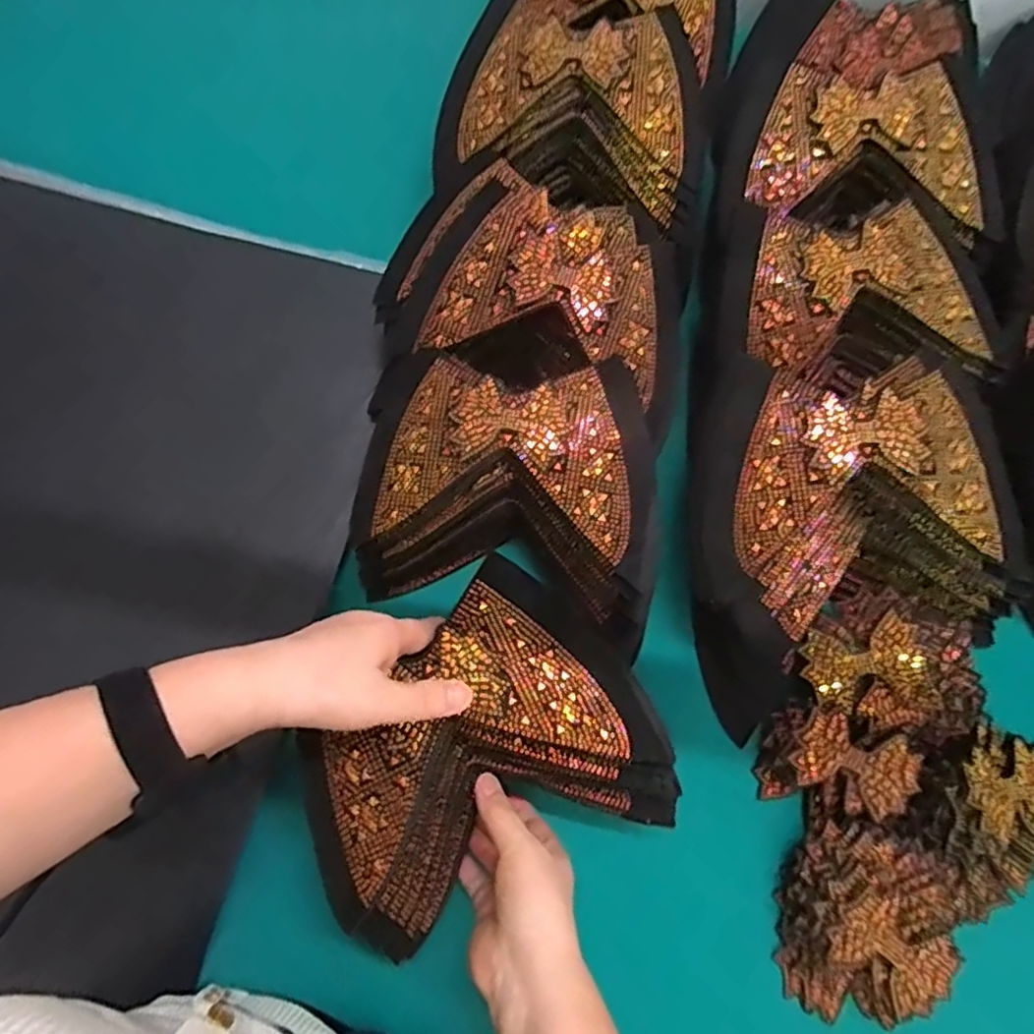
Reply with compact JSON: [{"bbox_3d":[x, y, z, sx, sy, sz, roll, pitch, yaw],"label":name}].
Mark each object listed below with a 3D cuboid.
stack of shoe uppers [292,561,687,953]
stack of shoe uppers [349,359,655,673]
[{"bbox_3d":[-0.024,0.154,0.415,0.212,0.075,0.189,-30,78,-7],"label":"stack of shoe uppers"},{"bbox_3d":[-0.007,-0.012,0.489,0.206,0.104,0.178,6,76,1],"label":"stack of shoe uppers"}]

